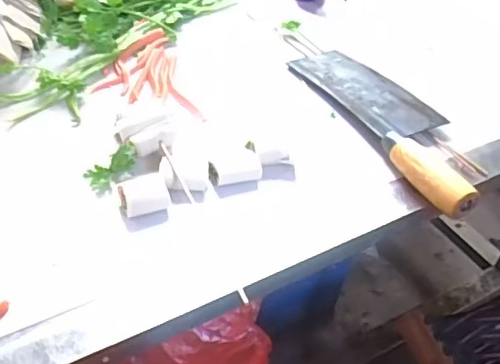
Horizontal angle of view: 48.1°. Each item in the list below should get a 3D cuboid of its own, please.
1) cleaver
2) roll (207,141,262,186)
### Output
[{"bbox_3d":[0.137,-0.067,0.544,0.083,0.025,0.260,-17,47,-23],"label":"cleaver"},{"bbox_3d":[-0.014,-0.012,0.481,0.044,0.021,0.039,-10,45,-16],"label":"roll"}]

